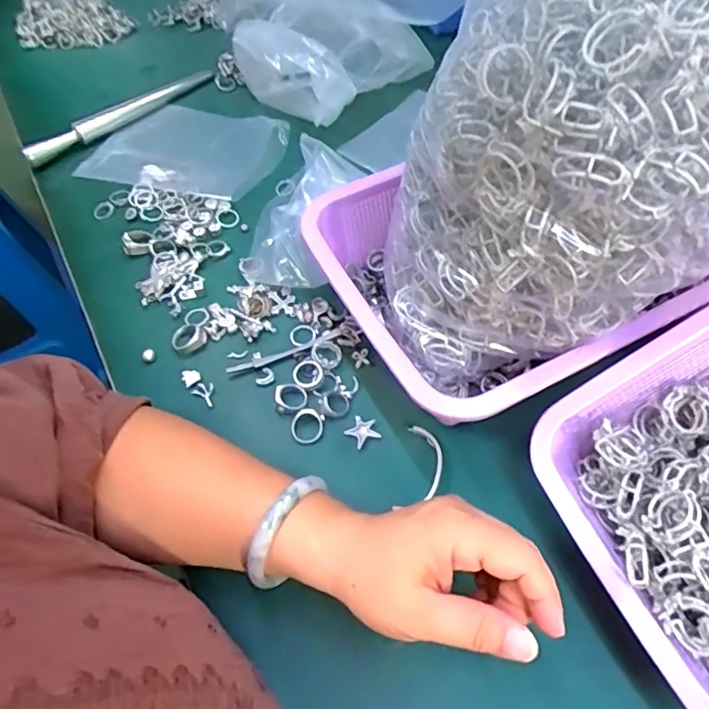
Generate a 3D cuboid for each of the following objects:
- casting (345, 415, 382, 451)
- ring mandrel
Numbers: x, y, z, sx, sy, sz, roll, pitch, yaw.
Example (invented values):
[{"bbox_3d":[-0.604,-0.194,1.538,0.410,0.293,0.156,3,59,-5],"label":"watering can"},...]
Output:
[{"bbox_3d":[0.007,0.056,0.405,0.022,0.004,0.022,-38,63,-23],"label":"casting"},{"bbox_3d":[-0.259,-0.272,0.618,0.028,0.025,0.226,38,63,24],"label":"ring mandrel"}]

